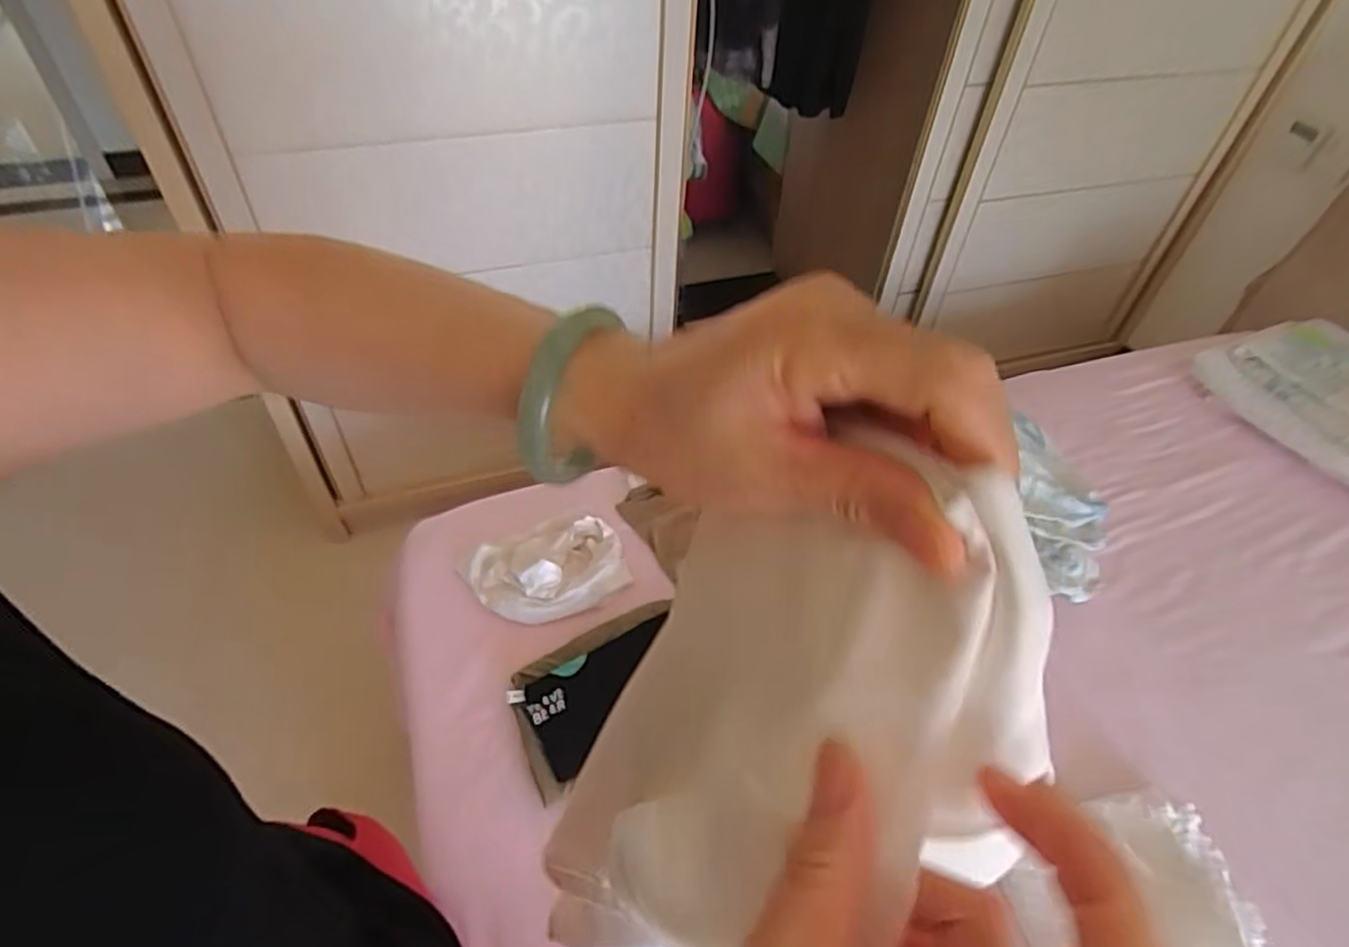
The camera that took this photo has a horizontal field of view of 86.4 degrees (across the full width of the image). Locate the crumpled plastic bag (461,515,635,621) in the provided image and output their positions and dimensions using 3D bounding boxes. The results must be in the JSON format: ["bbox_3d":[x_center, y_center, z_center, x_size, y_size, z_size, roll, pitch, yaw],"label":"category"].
[{"bbox_3d":[-0.185,0.143,1.065,0.229,0.046,0.169,-15,49,-17],"label":"crumpled plastic bag"}]

